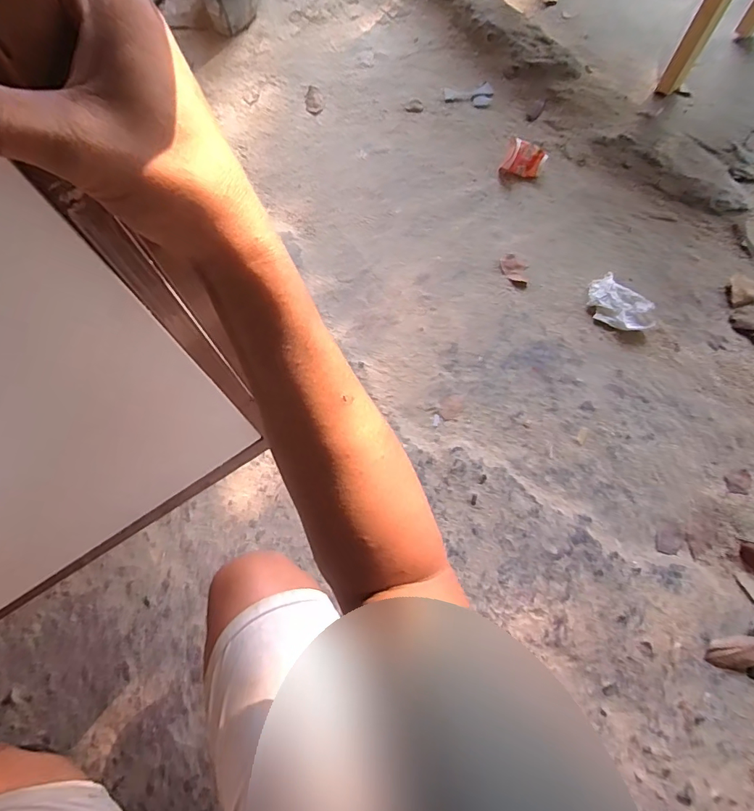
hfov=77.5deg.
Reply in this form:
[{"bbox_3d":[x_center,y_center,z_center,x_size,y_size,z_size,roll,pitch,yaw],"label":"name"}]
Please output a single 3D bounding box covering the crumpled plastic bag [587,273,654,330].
[{"bbox_3d":[0.487,-0.200,0.948,0.091,0.034,0.138,-38,74,-12],"label":"crumpled plastic bag"}]

